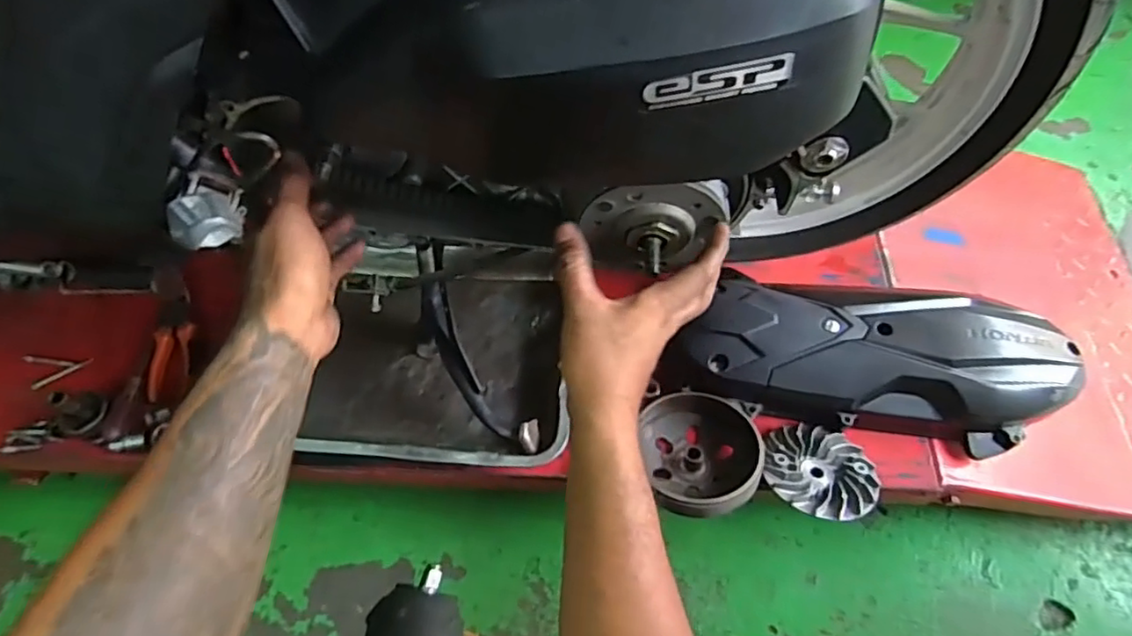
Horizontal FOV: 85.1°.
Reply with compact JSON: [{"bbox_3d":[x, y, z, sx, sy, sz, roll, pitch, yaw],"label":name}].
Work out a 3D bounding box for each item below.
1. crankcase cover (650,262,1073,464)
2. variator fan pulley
[{"bbox_3d":[0.317,0.036,0.661,0.405,0.078,0.150,7,60,8],"label":"crankcase cover"},{"bbox_3d":[0.256,0.157,0.622,0.104,0.024,0.104,0,41,0],"label":"variator fan pulley"}]

